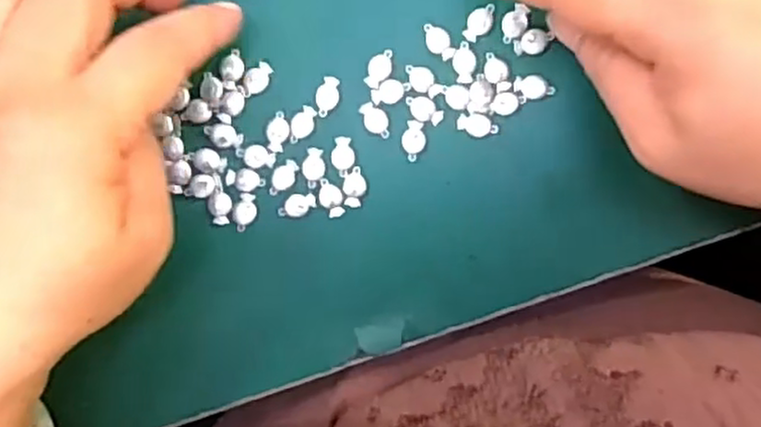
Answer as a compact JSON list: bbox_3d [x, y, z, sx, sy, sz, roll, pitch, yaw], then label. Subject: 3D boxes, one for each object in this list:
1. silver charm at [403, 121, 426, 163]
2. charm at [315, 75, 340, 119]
[{"bbox_3d":[0.012,-0.026,0.262,0.009,0.004,0.014,-1,95,3],"label":"silver charm"},{"bbox_3d":[-0.019,-0.042,0.262,0.008,0.004,0.015,11,95,2],"label":"charm"}]

